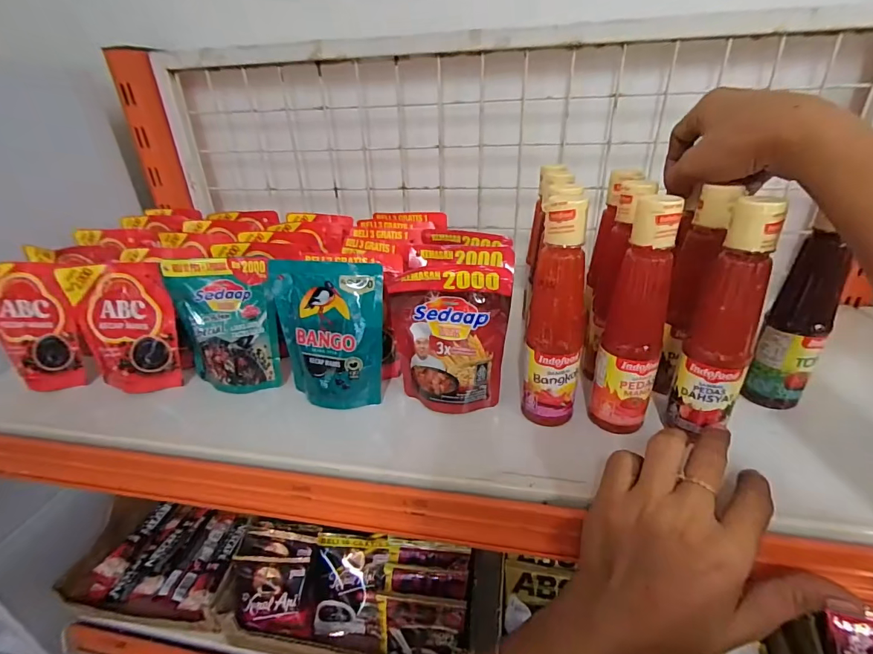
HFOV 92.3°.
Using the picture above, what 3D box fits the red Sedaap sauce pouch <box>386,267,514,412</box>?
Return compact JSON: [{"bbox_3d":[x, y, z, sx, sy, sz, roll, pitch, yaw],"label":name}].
[{"bbox_3d":[0.010,0.012,0.319,0.086,0.111,0.024,2,29,10],"label":"red Sedaap sauce pouch"}]

